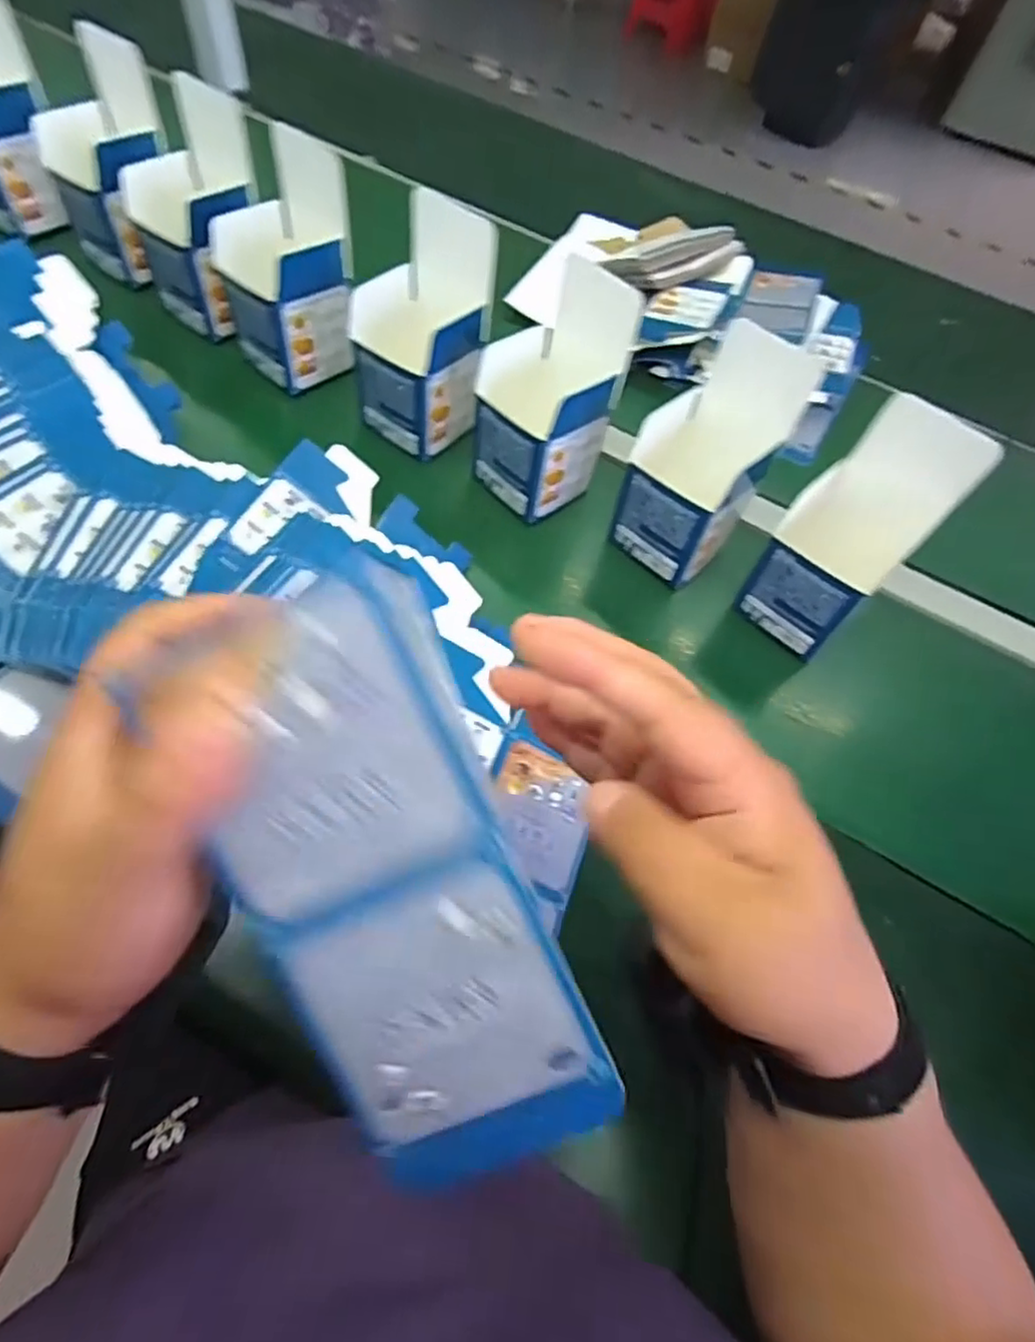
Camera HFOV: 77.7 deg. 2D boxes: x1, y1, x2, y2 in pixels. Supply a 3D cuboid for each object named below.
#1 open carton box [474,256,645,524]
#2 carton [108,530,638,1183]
[{"bbox_3d":[0.023,-0.230,0.541,0.109,0.163,0.089,-36,66,-20],"label":"open carton box"},{"bbox_3d":[-0.035,0.067,0.189,0.079,0.008,0.184,-22,97,2],"label":"carton"}]

